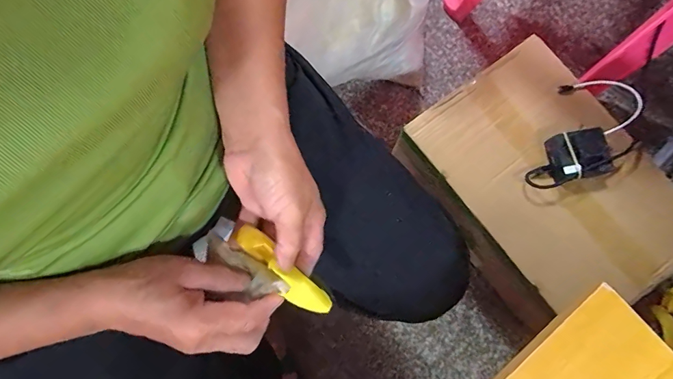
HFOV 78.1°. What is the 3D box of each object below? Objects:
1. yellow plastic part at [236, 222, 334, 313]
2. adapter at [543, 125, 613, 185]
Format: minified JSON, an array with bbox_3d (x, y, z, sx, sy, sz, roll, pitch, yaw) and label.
[{"bbox_3d":[-0.045,0.071,0.350,0.101,0.033,0.025,44,81,-3],"label":"yellow plastic part"},{"bbox_3d":[0.372,-0.054,0.636,0.088,0.030,0.073,-13,79,-2],"label":"adapter"}]

